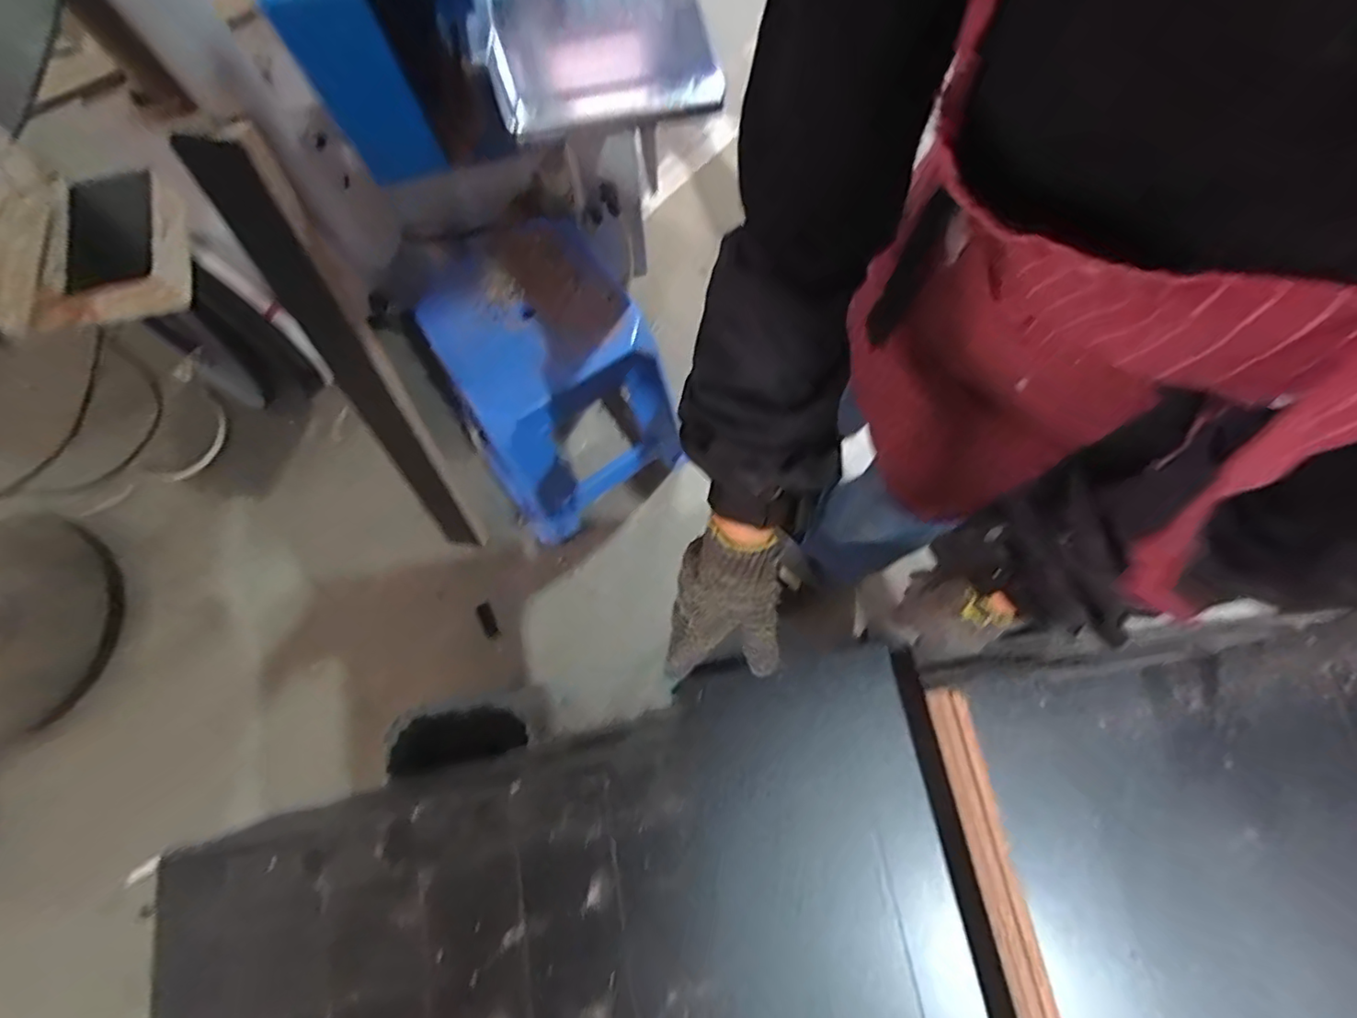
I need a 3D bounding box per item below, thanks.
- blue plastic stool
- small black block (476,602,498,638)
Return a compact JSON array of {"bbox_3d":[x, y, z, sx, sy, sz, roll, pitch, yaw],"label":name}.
[{"bbox_3d":[-0.218,-0.207,1.015,0.312,0.391,0.341,-33,77,-9],"label":"blue plastic stool"},{"bbox_3d":[-0.361,0.210,1.122,0.028,0.010,0.063,-20,82,-27],"label":"small black block"}]

